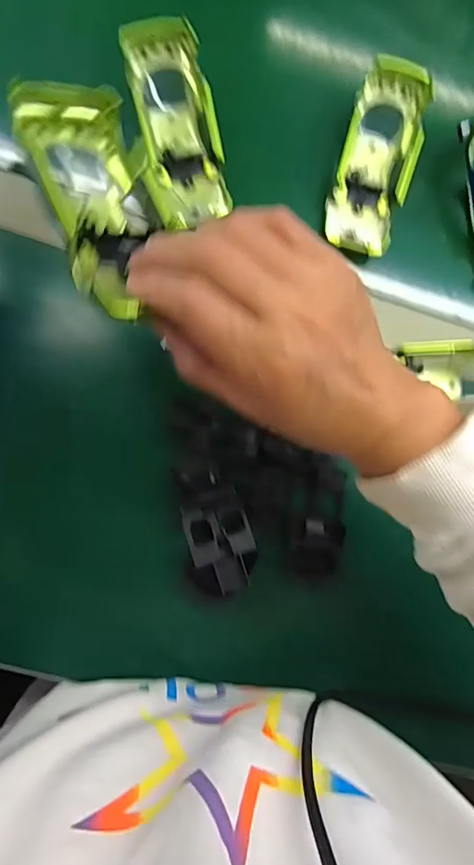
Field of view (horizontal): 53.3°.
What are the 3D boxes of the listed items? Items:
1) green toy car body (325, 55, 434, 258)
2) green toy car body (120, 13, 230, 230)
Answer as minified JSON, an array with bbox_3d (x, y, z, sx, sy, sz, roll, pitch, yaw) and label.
[{"bbox_3d":[0.109,-0.212,0.374,0.055,0.038,0.133,13,100,-5],"label":"green toy car body"},{"bbox_3d":[-0.047,-0.225,0.353,0.069,0.031,0.128,-11,105,-7],"label":"green toy car body"}]

